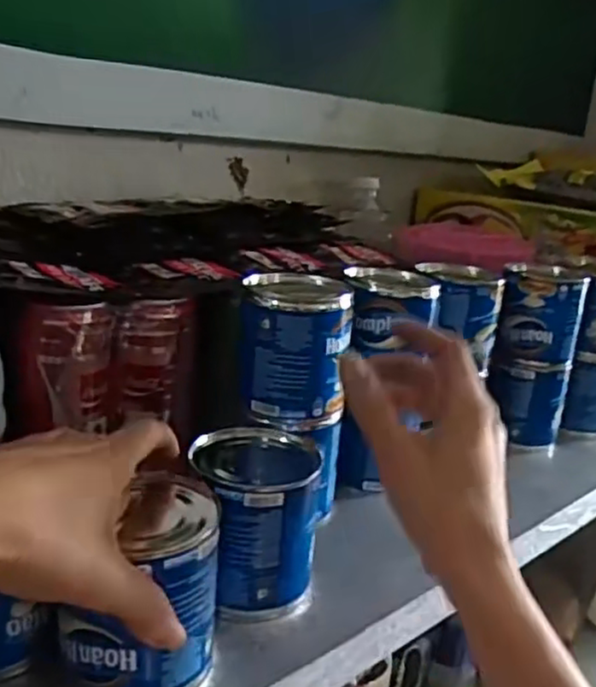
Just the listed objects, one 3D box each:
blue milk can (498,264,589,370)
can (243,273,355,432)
[{"bbox_3d":[0.215,-0.025,0.599,0.071,0.077,0.067,10,18,17],"label":"blue milk can"},{"bbox_3d":[-0.002,0.005,0.442,0.070,0.087,0.064,5,17,2],"label":"can"}]

